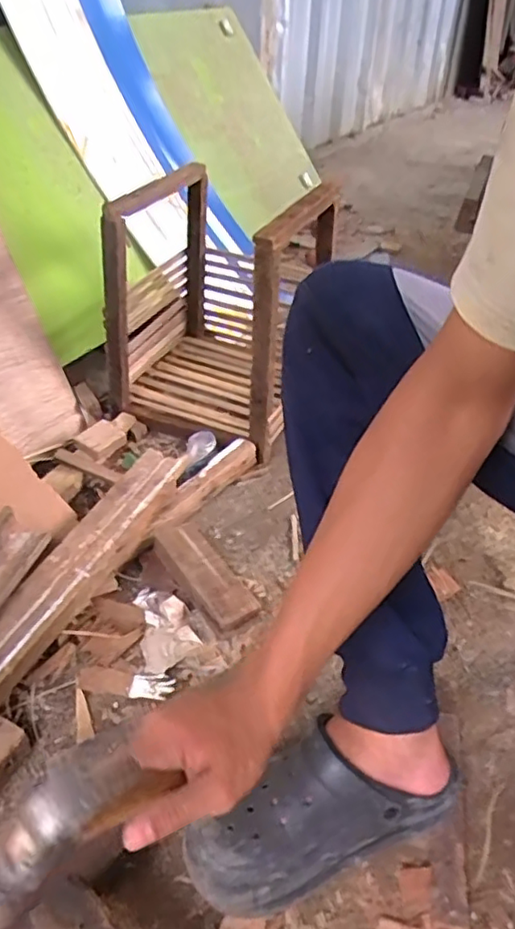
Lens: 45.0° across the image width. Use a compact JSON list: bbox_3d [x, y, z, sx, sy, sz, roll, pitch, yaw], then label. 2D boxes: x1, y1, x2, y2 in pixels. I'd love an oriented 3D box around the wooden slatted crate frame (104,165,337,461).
[{"bbox_3d":[-0.050,-0.290,1.069,0.305,0.349,0.359,19,44,18],"label":"wooden slatted crate frame"}]

